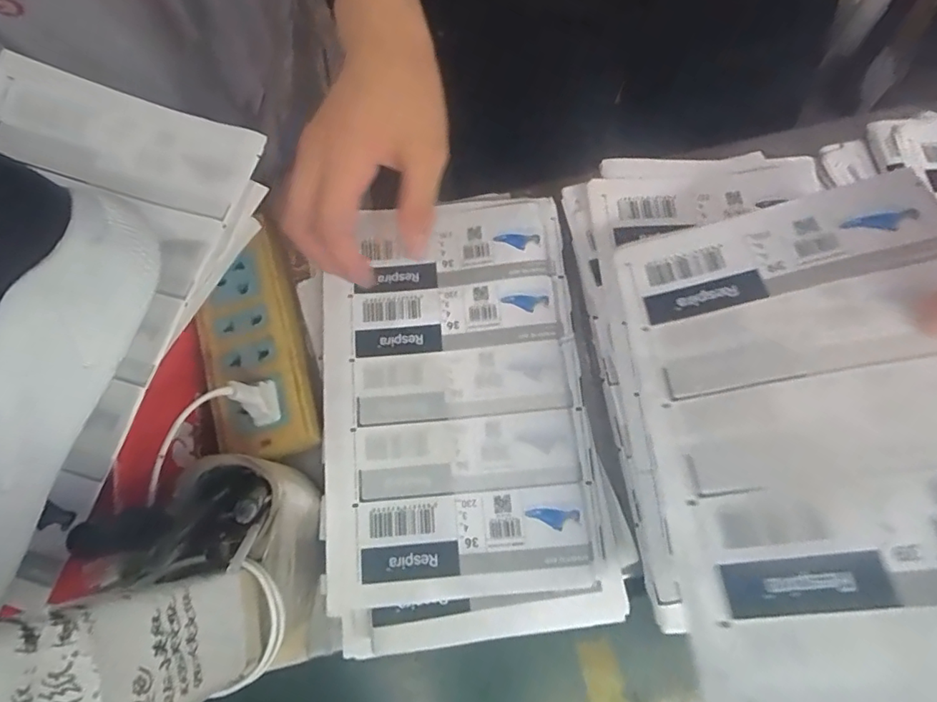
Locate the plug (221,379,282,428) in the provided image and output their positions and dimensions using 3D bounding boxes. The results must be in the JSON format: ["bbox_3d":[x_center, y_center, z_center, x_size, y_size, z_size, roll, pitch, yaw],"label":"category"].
[{"bbox_3d":[-0.118,0.025,0.301,0.015,0.044,0.025,-14,73,-5],"label":"plug"}]

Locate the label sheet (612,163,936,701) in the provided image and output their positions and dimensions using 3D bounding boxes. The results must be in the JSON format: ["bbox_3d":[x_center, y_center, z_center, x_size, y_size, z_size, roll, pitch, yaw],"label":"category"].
[{"bbox_3d":[0.151,0.028,0.217,0.142,0.012,0.238,-10,58,15],"label":"label sheet"}]

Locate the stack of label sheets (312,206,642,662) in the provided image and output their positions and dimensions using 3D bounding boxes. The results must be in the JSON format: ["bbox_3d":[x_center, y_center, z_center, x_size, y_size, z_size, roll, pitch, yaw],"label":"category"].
[{"bbox_3d":[-0.011,0.032,0.332,0.166,0.020,0.260,-9,72,-3],"label":"stack of label sheets"}]

